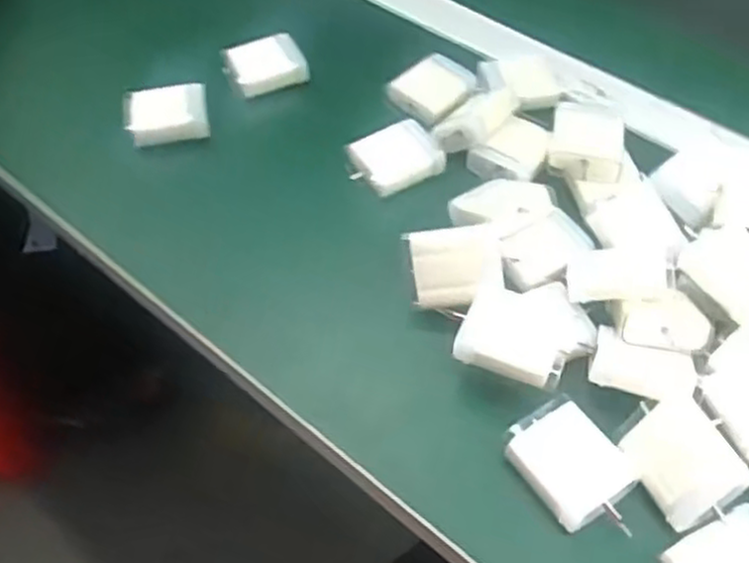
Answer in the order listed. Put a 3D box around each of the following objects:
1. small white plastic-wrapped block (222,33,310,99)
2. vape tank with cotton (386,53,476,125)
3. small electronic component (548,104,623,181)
[{"bbox_3d":[-0.072,-0.147,0.523,0.051,0.019,0.041,-20,54,-17],"label":"small white plastic-wrapped block"},{"bbox_3d":[0.041,-0.128,0.512,0.041,0.013,0.050,40,66,16],"label":"vape tank with cotton"},{"bbox_3d":[0.127,-0.083,0.461,0.041,0.017,0.054,11,51,8],"label":"small electronic component"}]

